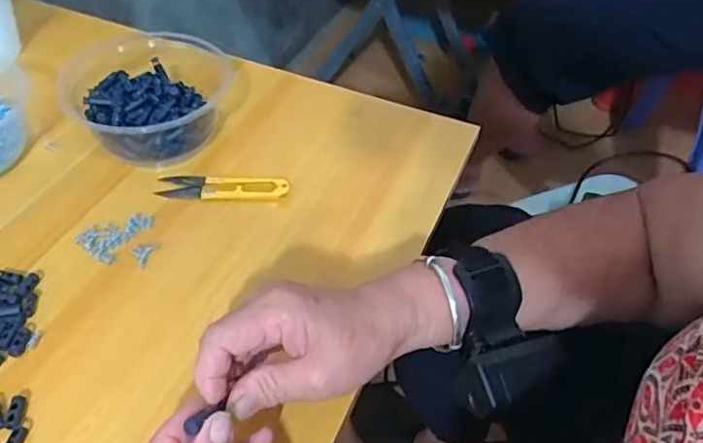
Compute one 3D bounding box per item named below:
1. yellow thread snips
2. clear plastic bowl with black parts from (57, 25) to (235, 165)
[{"bbox_3d":[-0.102,-0.027,0.468,0.103,0.008,0.023,3,48,-1],"label":"yellow thread snips"},{"bbox_3d":[-0.168,-0.109,0.503,0.128,0.061,0.127,2,48,-2],"label":"clear plastic bowl with black parts"}]

